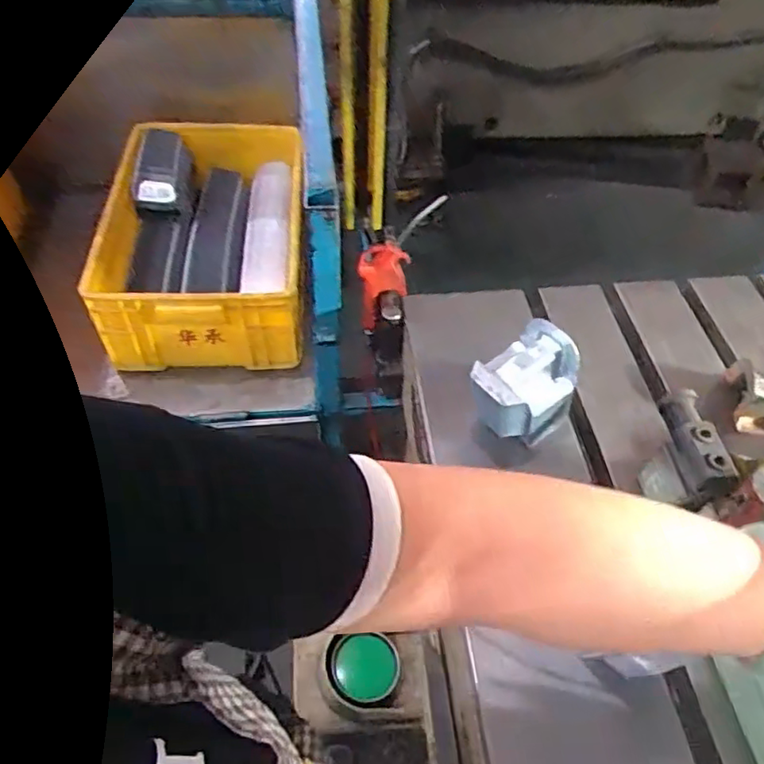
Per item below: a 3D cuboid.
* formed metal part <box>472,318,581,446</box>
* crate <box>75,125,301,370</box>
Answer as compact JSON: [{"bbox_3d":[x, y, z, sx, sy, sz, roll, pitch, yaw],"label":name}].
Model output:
[{"bbox_3d":[0.143,0.002,0.632,0.085,0.073,0.107,36,58,23],"label":"formed metal part"},{"bbox_3d":[-0.282,-0.240,1.060,0.293,0.199,0.442,-1,52,-5],"label":"crate"}]

